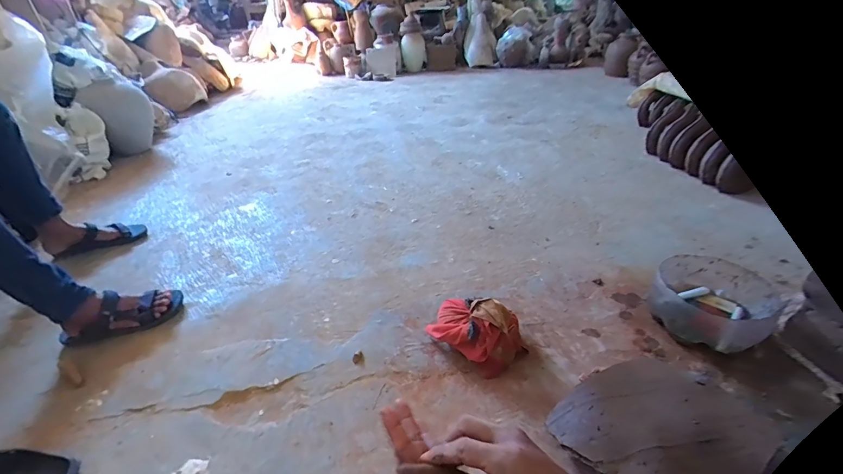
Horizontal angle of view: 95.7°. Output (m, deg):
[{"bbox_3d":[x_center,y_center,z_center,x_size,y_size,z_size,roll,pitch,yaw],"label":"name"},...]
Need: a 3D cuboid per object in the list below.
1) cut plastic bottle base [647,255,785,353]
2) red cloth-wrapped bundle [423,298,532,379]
[{"bbox_3d":[0.695,0.161,0.928,0.229,0.135,0.238,22,41,29],"label":"cut plastic bottle base"},{"bbox_3d":[0.127,0.203,0.882,0.213,0.124,0.132,24,42,31],"label":"red cloth-wrapped bundle"}]

